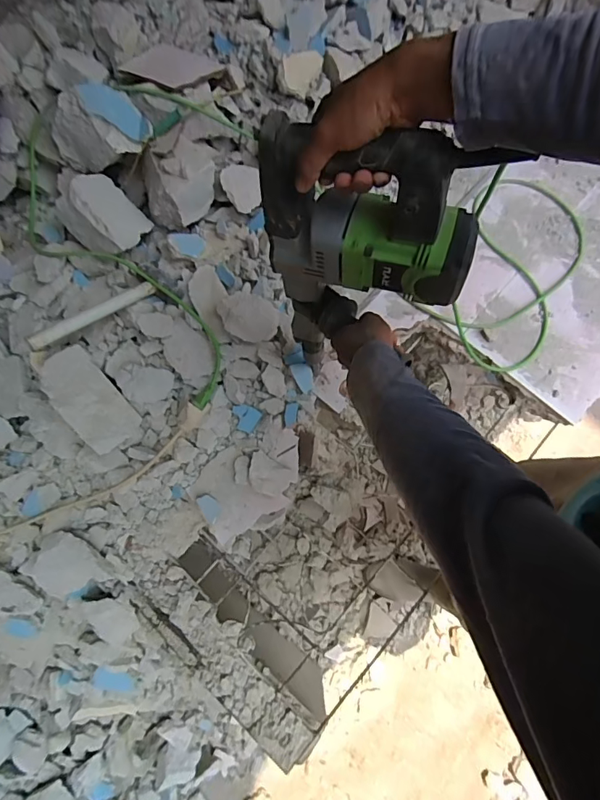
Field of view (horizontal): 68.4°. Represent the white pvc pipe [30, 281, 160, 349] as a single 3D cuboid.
[{"bbox_3d":[-0.371,-0.156,0.803,0.021,0.024,0.242,44,55,9],"label":"white pvc pipe"}]

